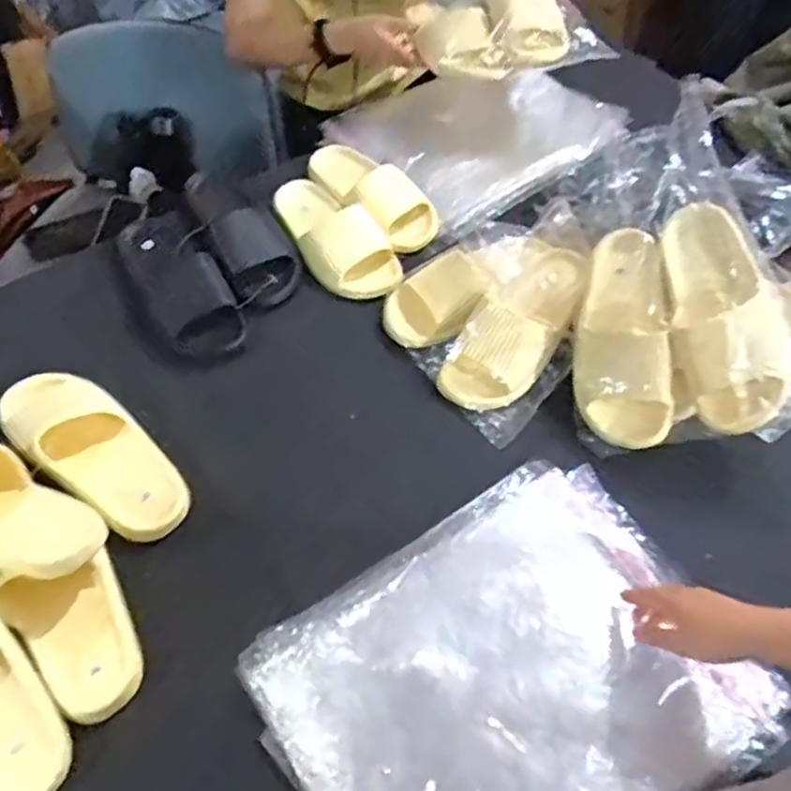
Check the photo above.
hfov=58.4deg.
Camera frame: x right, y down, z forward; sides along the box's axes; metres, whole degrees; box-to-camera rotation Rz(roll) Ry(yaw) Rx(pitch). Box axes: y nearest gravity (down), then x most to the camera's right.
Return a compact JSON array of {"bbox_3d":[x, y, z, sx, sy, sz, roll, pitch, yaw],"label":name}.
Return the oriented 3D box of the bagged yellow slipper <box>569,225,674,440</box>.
[{"bbox_3d":[0.260,-0.070,0.799,0.102,0.072,0.248,2,82,1],"label":"bagged yellow slipper"}]

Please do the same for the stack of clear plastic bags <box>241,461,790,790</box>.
[{"bbox_3d":[0.106,0.265,0.659,0.405,0.035,0.321,-30,62,-19],"label":"stack of clear plastic bags"}]

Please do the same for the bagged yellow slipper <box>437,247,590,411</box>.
[{"bbox_3d":[0.155,-0.082,0.852,0.102,0.065,0.242,37,84,21],"label":"bagged yellow slipper"}]

